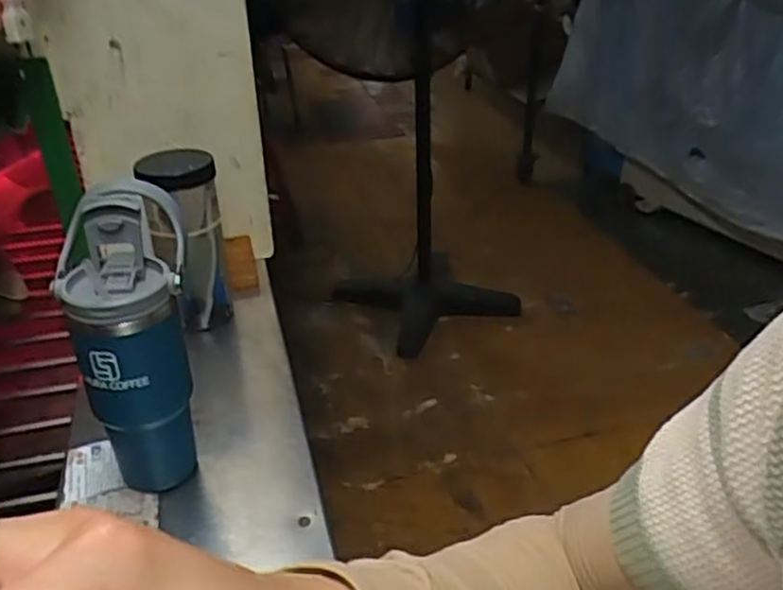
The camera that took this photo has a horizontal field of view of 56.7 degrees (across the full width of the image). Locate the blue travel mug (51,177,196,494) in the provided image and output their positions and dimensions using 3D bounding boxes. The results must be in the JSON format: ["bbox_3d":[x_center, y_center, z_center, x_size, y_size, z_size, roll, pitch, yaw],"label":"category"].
[{"bbox_3d":[-0.216,0.049,0.639,0.105,0.265,0.100,-13,33,-16],"label":"blue travel mug"}]

